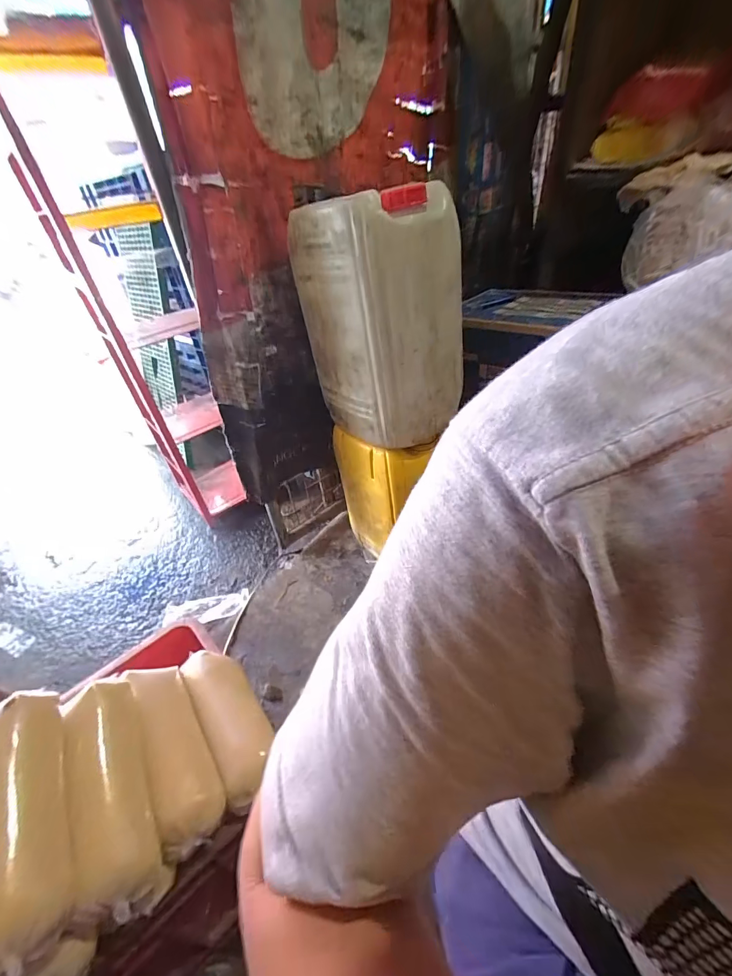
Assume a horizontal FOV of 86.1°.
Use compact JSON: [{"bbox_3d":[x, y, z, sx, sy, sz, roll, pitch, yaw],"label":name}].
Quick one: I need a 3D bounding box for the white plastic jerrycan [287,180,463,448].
[{"bbox_3d":[0.028,-0.319,0.776,0.198,0.406,0.267,-33,45,-28],"label":"white plastic jerrycan"}]

